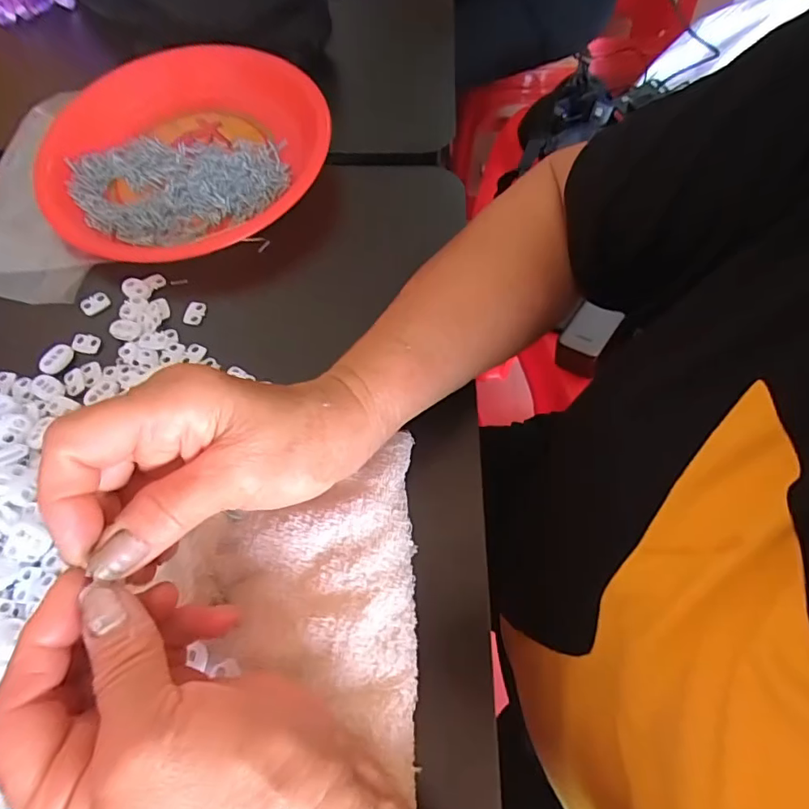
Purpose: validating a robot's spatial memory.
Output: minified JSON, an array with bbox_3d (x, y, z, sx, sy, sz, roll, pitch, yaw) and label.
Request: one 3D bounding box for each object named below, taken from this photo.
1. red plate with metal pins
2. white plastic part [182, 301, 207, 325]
[{"bbox_3d":[-0.183,-0.211,0.410,0.216,0.041,0.208,0,62,1],"label":"red plate with metal pins"},{"bbox_3d":[-0.148,-0.064,0.360,0.013,0.006,0.017,6,62,4],"label":"white plastic part"}]

